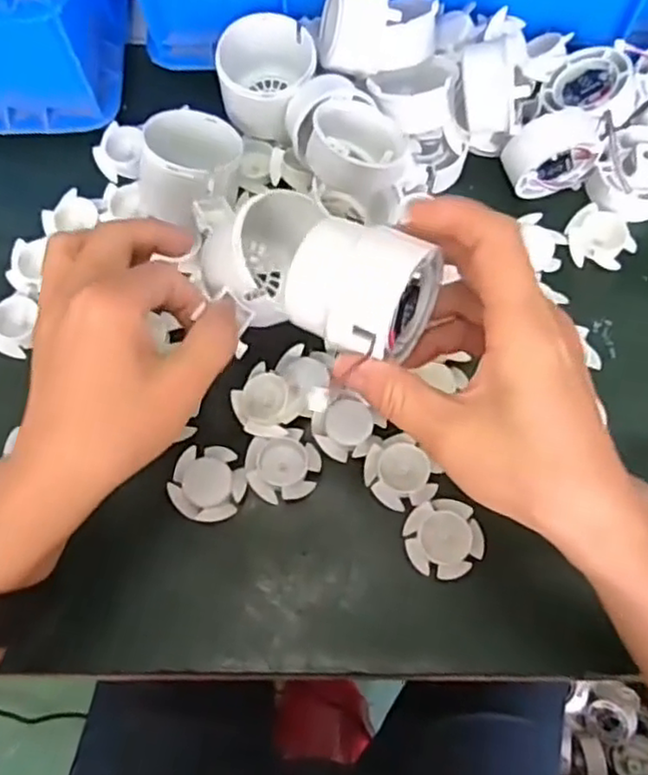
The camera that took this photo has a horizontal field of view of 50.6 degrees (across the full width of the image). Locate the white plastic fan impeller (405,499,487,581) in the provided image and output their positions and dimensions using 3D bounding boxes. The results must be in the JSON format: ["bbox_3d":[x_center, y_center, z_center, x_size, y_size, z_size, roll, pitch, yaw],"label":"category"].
[{"bbox_3d":[0.064,0.080,0.364,0.040,0.009,0.040,0,74,0],"label":"white plastic fan impeller"}]

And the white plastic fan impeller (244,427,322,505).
[{"bbox_3d":[-0.022,0.044,0.379,0.040,0.007,0.037,0,74,0],"label":"white plastic fan impeller"}]

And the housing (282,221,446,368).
[{"bbox_3d":[0.015,-0.037,0.279,0.058,0.042,0.048,17,78,4],"label":"housing"}]

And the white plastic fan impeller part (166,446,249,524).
[{"bbox_3d":[-0.063,0.052,0.373,0.039,0.012,0.039,14,74,4],"label":"white plastic fan impeller part"}]

